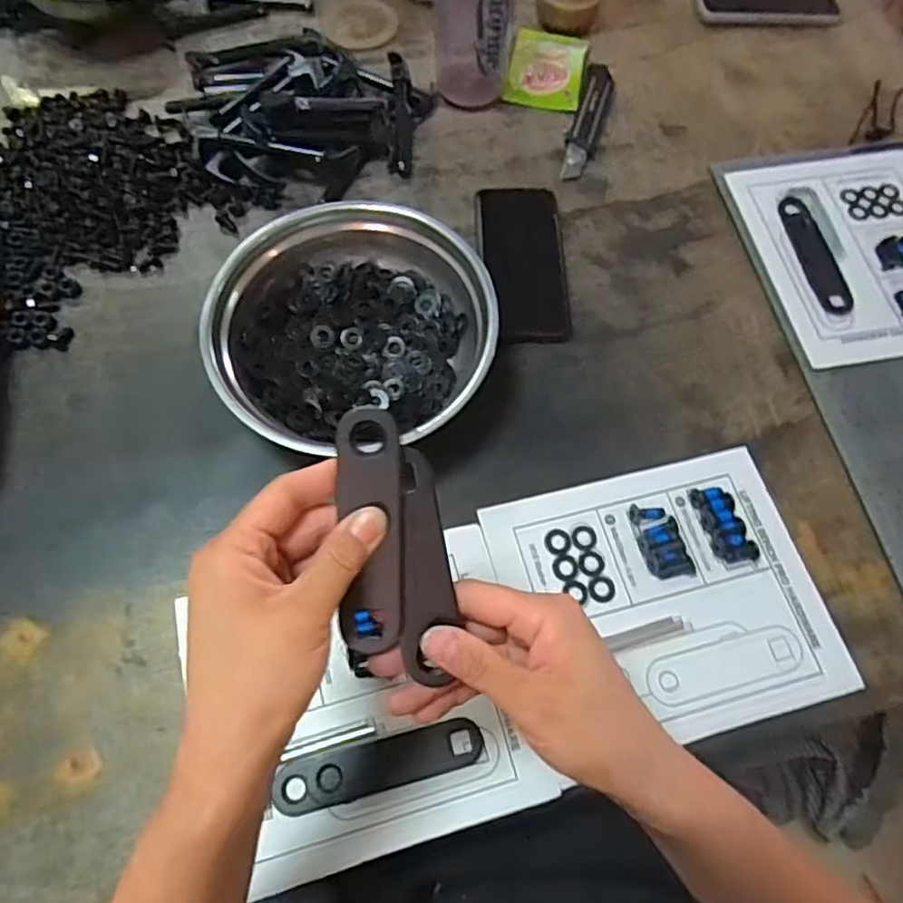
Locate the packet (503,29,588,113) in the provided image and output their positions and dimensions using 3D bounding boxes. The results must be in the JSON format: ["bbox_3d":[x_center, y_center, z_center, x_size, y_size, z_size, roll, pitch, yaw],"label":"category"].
[{"bbox_3d":[0.104,-0.413,0.682,0.080,0.012,0.116,11,67,3],"label":"packet"}]

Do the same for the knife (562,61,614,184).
[{"bbox_3d":[0.140,-0.337,0.649,0.032,0.014,0.155,16,67,5],"label":"knife"}]

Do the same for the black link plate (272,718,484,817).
[{"bbox_3d":[-0.046,0.204,0.413,0.132,0.007,0.032,-11,68,-7],"label":"black link plate"}]

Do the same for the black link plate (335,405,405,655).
[{"bbox_3d":[-0.037,0.037,0.292,0.030,0.004,0.113,-2,96,-3],"label":"black link plate"}]

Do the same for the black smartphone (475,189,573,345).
[{"bbox_3d":[0.066,-0.171,0.572,0.073,0.017,0.165,-4,69,0],"label":"black smartphone"}]

